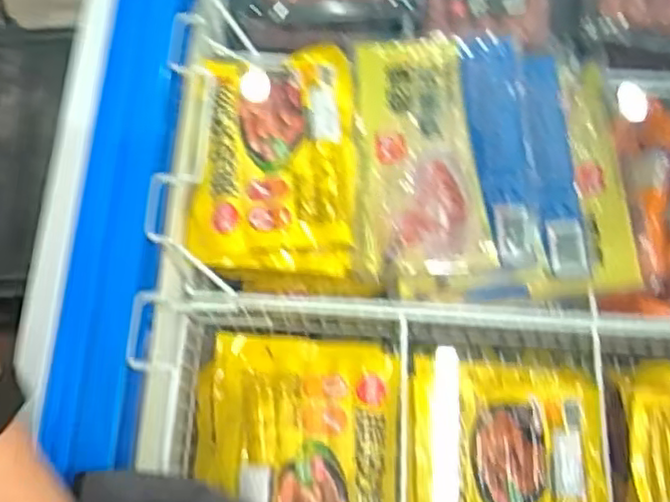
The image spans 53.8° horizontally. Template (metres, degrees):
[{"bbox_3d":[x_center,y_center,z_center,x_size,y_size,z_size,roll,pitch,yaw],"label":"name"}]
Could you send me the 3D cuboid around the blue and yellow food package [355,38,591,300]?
[{"bbox_3d":[0.141,-0.092,0.691,0.229,0.039,0.274,-2,71,-2],"label":"blue and yellow food package"}]

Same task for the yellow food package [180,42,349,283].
[{"bbox_3d":[-0.060,-0.102,0.658,0.160,0.045,0.234,1,71,-1],"label":"yellow food package"}]

